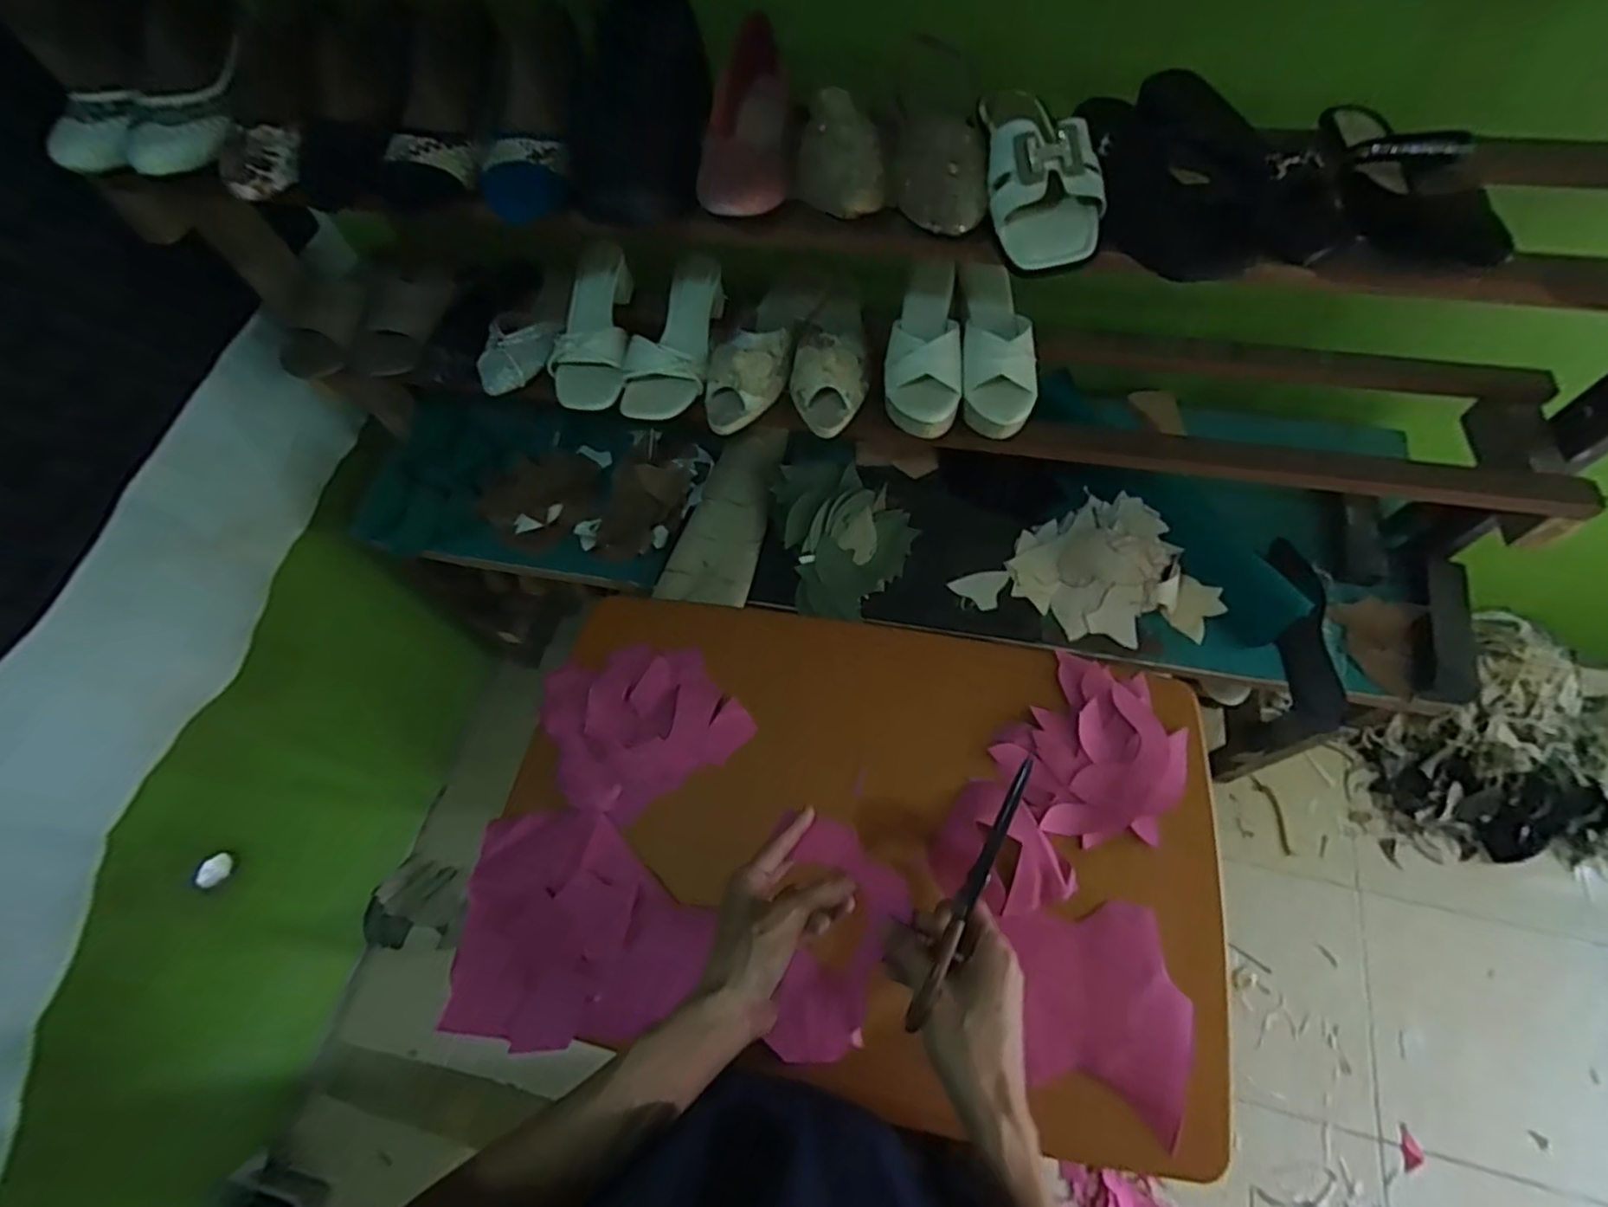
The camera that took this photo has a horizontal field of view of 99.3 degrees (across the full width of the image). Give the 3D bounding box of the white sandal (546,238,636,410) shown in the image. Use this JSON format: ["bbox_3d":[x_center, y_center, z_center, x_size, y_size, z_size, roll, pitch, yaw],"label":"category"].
[{"bbox_3d":[-0.258,-0.334,0.824,0.089,0.070,0.216,-5,63,2],"label":"white sandal"}]

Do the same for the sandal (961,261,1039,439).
[{"bbox_3d":[0.214,-0.283,0.753,0.077,0.056,0.195,-2,79,3],"label":"sandal"}]

